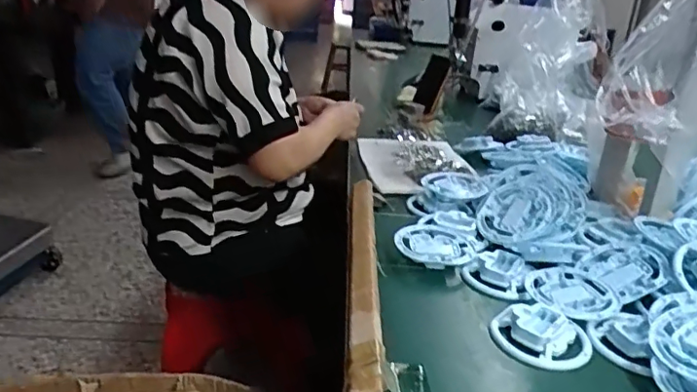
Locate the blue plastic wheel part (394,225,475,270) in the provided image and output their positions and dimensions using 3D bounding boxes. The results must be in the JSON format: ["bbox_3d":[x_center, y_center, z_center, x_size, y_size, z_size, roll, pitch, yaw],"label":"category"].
[{"bbox_3d":[0.116,0.066,0.742,0.099,0.017,0.093,11,24,16],"label":"blue plastic wheel part"}]

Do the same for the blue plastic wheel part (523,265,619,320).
[{"bbox_3d":[0.266,0.113,0.661,0.098,0.015,0.094,7,23,5],"label":"blue plastic wheel part"}]

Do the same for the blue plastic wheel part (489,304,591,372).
[{"bbox_3d":[0.202,0.147,0.587,0.099,0.022,0.082,17,26,27],"label":"blue plastic wheel part"}]

